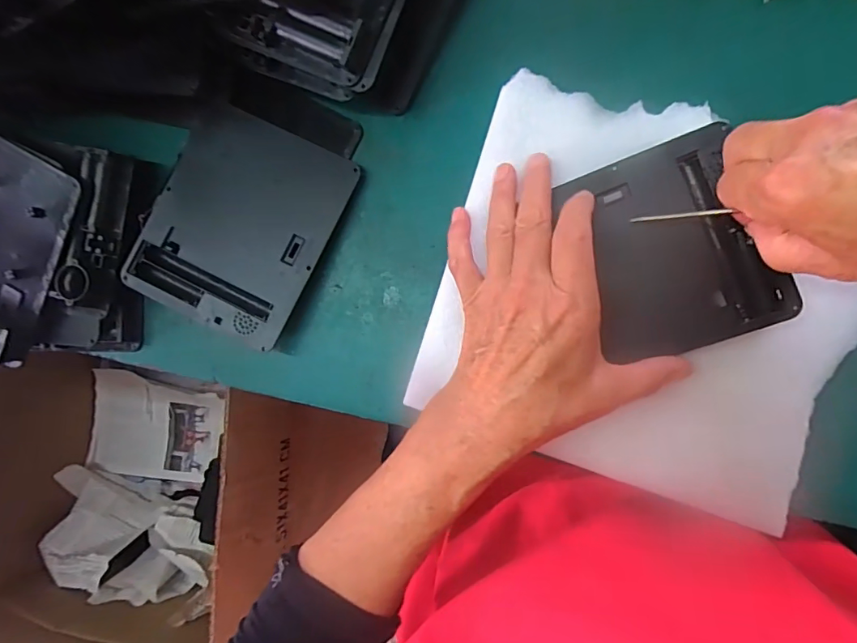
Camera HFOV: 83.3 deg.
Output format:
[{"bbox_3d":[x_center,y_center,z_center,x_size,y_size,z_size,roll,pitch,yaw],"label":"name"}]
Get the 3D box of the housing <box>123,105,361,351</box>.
[{"bbox_3d":[-0.121,-0.062,0.312,0.114,0.020,0.129,26,92,8],"label":"housing"}]

